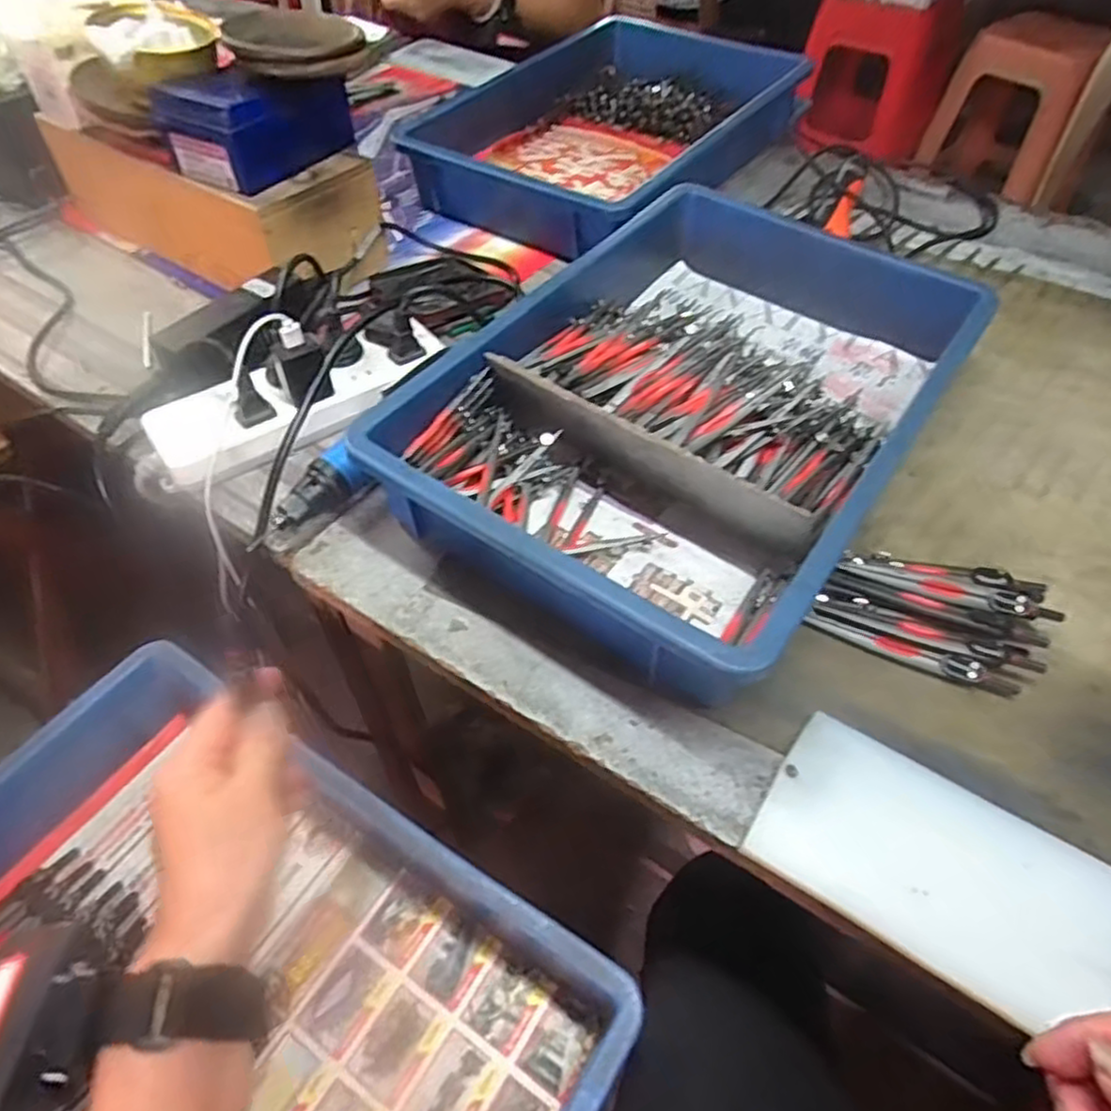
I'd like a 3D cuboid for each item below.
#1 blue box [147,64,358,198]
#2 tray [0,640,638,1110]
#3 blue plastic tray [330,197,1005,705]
[{"bbox_3d":[-0.258,-0.380,0.623,0.092,0.068,0.139,24,55,18],"label":"blue box"},{"bbox_3d":[-0.207,0.269,0.435,0.440,0.083,0.300,27,55,17],"label":"tray"},{"bbox_3d":[0.104,-0.121,0.535,0.280,0.077,0.430,30,57,22],"label":"blue plastic tray"}]

